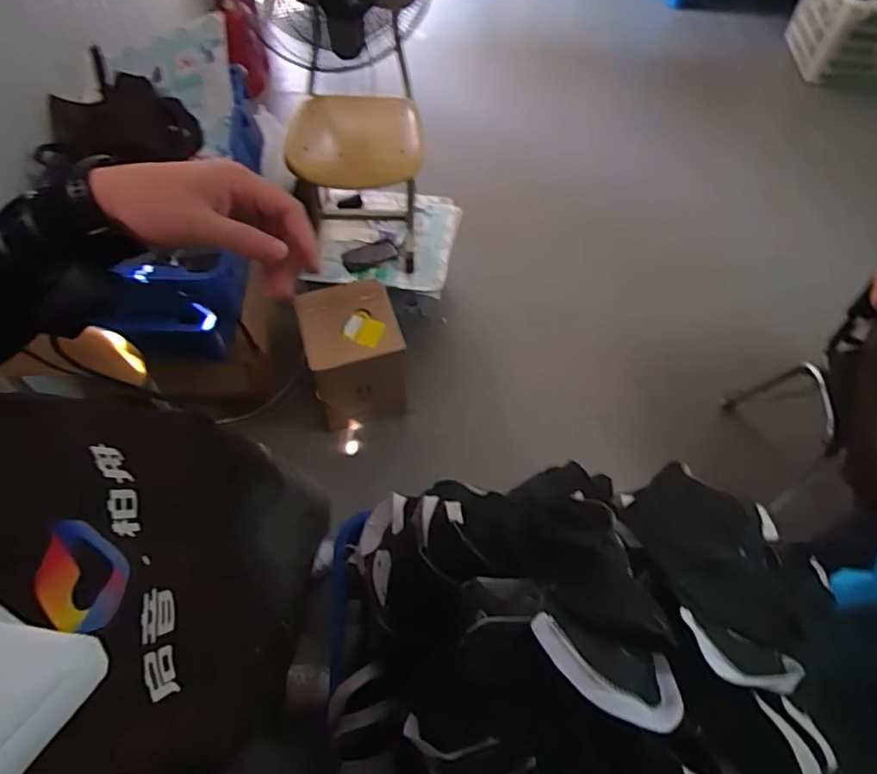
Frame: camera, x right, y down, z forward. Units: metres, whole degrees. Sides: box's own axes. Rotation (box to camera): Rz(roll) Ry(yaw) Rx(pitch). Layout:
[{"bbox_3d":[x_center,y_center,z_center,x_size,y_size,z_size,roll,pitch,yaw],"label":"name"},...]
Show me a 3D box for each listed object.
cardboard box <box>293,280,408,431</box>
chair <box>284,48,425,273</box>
[{"bbox_3d":[-0.240,-0.075,1.668,0.247,0.360,0.264,-14,63,-10],"label":"cardboard box"},{"bbox_3d":[-0.224,-0.557,1.665,0.349,0.364,0.327,-3,61,-4],"label":"chair"}]

